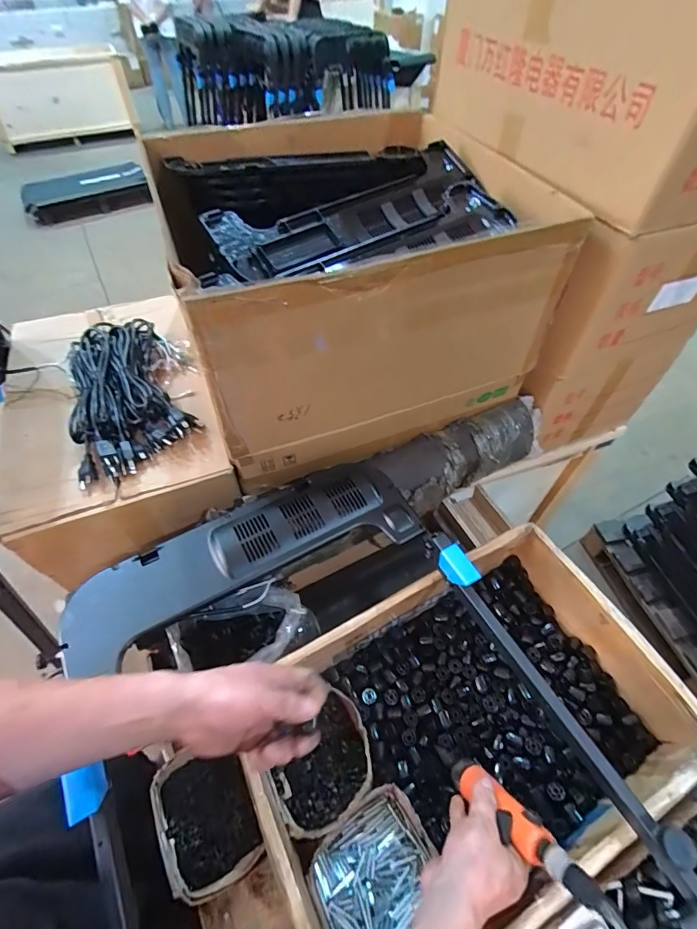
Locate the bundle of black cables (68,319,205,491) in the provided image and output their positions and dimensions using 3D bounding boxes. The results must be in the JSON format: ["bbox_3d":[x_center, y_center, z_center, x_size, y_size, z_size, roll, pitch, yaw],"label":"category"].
[{"bbox_3d":[-0.393,-0.134,0.755,0.195,0.042,0.332,-20,56,-15],"label":"bundle of black cables"}]

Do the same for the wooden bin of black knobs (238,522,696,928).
[{"bbox_3d":[0.151,0.353,0.578,0.517,0.143,0.345,-24,57,-17],"label":"wooden bin of black knobs"}]

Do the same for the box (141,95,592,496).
[{"bbox_3d":[-0.010,-0.340,0.784,0.572,0.331,0.532,-17,55,-13],"label":"box"}]

